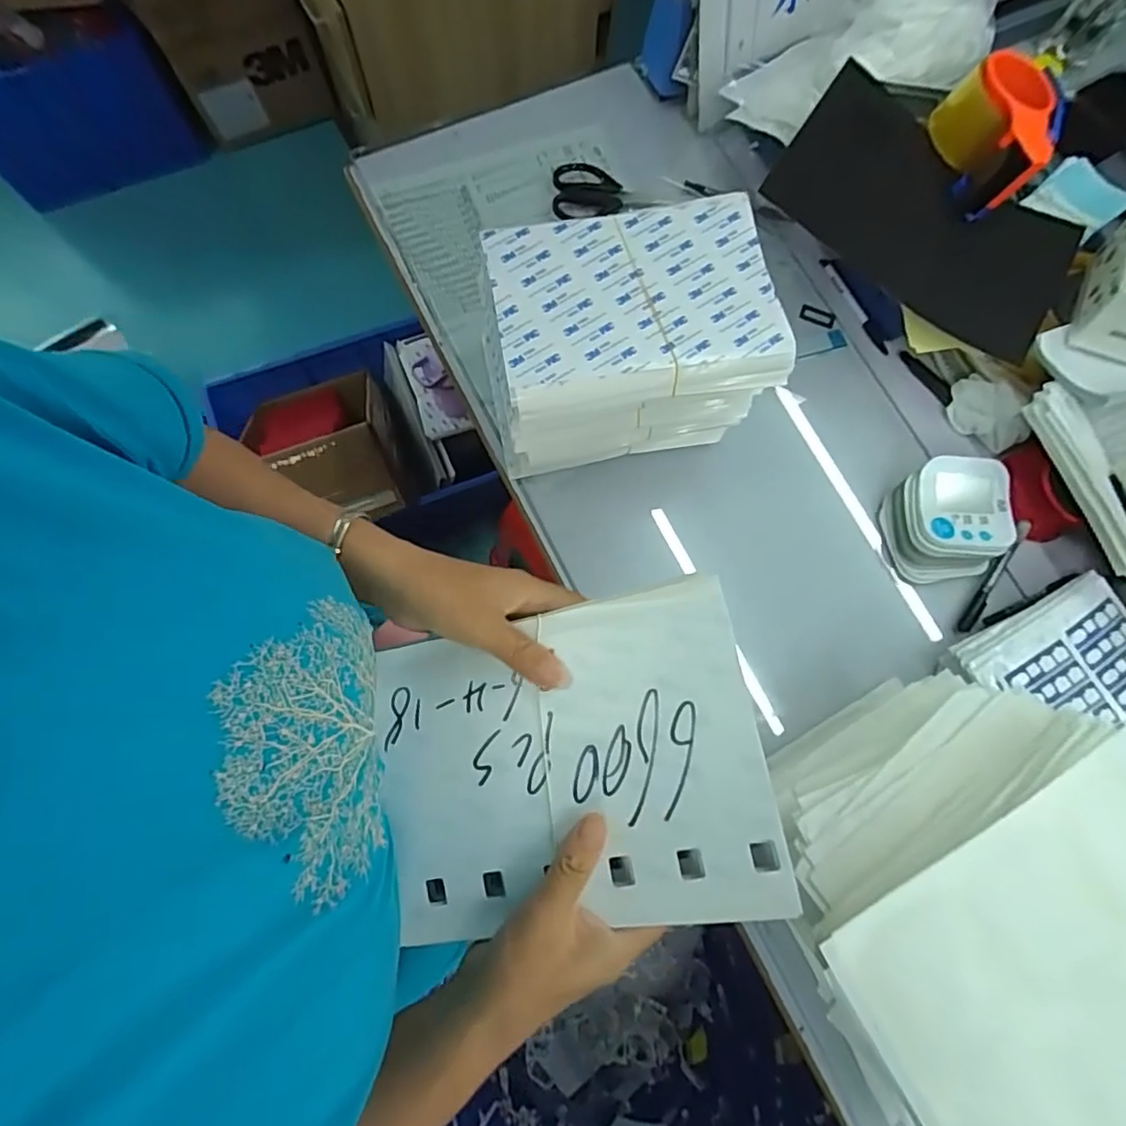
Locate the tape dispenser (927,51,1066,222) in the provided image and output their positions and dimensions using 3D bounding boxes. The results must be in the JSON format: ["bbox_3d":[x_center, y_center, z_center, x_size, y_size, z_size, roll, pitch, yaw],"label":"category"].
[{"bbox_3d":[0.448,-0.438,0.605,0.093,0.067,0.132,-11,77,-4],"label":"tape dispenser"}]

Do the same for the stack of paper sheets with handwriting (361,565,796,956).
[{"bbox_3d":[-0.002,0.114,0.337,0.217,0.012,0.169,-14,76,13],"label":"stack of paper sheets with handwriting"}]

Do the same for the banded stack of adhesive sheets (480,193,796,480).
[{"bbox_3d":[0.052,-0.195,0.570,0.242,0.187,0.164,-11,77,-4],"label":"banded stack of adhesive sheets"}]

